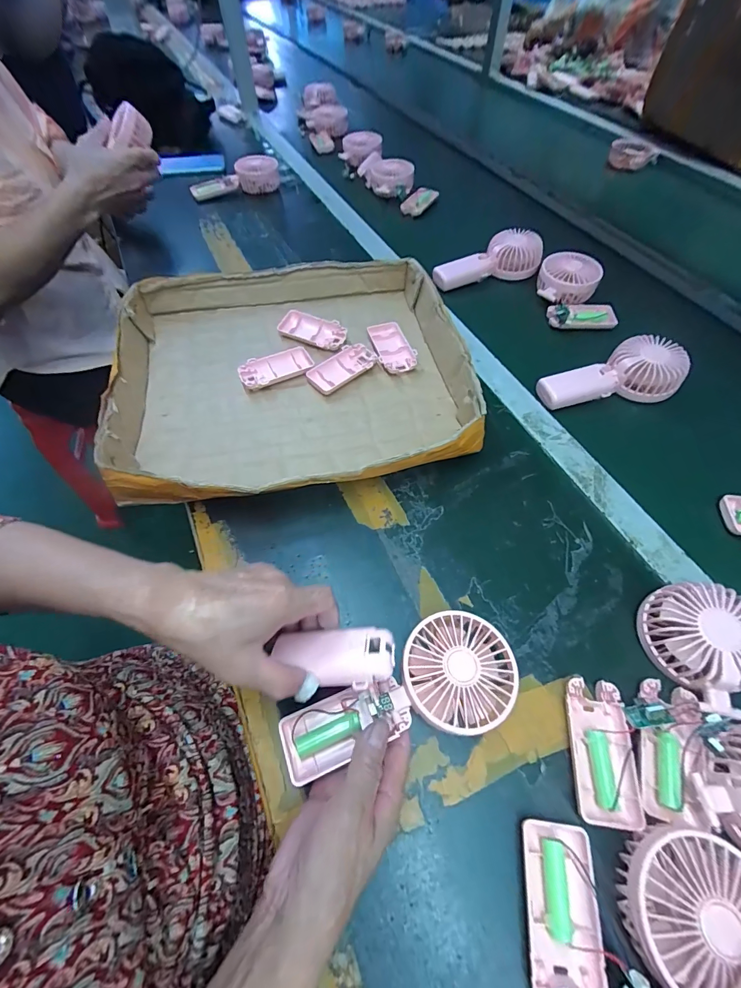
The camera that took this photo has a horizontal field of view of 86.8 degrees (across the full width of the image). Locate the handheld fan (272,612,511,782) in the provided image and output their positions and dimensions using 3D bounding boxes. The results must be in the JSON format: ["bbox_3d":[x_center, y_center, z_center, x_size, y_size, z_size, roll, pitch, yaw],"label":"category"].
[{"bbox_3d":[0.023,0.155,0.301,0.180,0.029,0.080,-21,60,-6],"label":"handheld fan"}]

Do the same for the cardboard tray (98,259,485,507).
[{"bbox_3d":[-0.093,-0.159,0.489,0.400,0.062,0.377,-11,59,-7],"label":"cardboard tray"}]

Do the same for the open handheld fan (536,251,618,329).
[{"bbox_3d":[0.303,-0.303,0.591,0.097,0.053,0.135,-3,58,-2],"label":"open handheld fan"}]

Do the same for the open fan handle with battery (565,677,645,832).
[{"bbox_3d":[0.175,0.194,0.299,0.044,0.013,0.091,8,58,4],"label":"open fan handle with battery"}]

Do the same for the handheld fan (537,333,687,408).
[{"bbox_3d":[0.301,-0.152,0.493,0.180,0.046,0.082,-8,58,-6],"label":"handheld fan"}]

